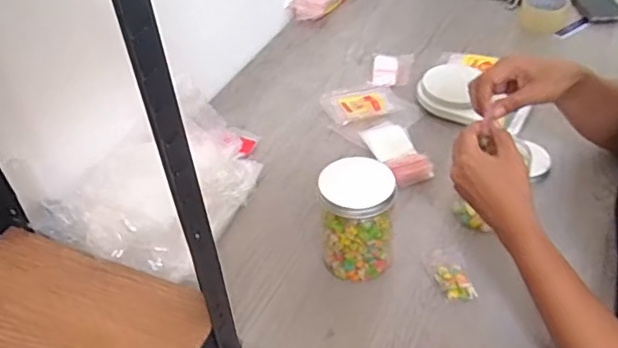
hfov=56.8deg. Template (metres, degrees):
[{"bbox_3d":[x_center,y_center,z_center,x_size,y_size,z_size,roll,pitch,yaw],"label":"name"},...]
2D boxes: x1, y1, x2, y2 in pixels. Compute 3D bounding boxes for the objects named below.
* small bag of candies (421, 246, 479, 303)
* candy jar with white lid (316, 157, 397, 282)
[{"bbox_3d":[0.172,0.121,0.701,0.047,0.008,0.082,-8,41,-3],"label":"small bag of candies"},{"bbox_3d":[0.058,0.059,0.693,0.085,0.129,0.080,-3,41,3],"label":"candy jar with white lid"}]

